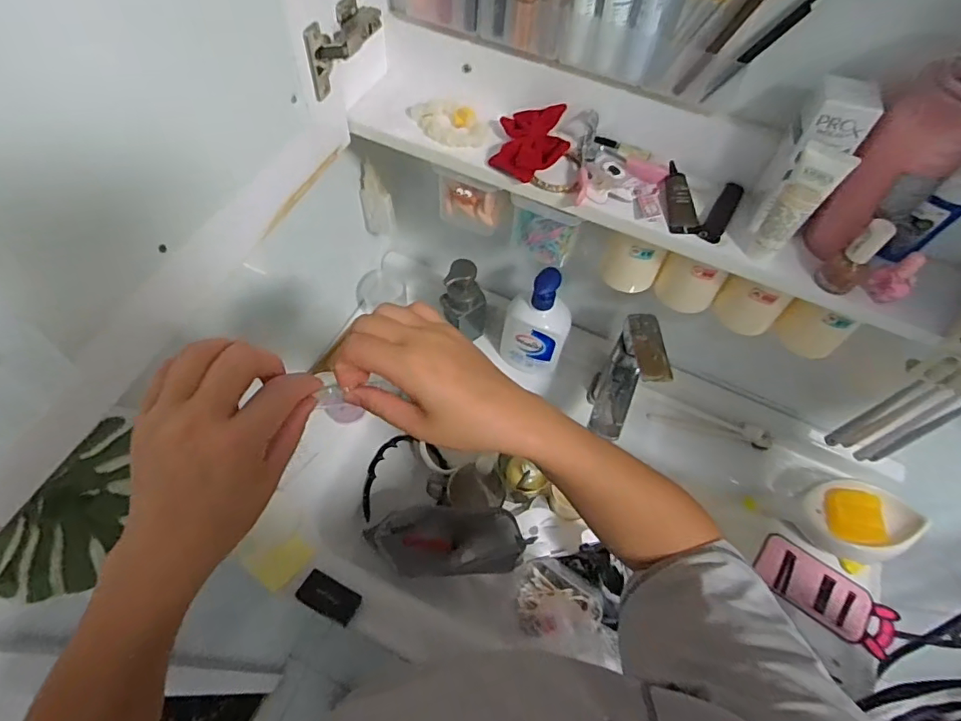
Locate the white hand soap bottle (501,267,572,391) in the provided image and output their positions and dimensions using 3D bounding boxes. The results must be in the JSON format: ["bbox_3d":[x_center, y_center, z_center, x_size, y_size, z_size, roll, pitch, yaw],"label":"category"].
[{"bbox_3d":[0.073,-0.037,0.720,0.084,0.201,0.051,18,59,6],"label":"white hand soap bottle"}]

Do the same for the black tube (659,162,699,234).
[{"bbox_3d":[0.180,-0.151,0.487,0.030,0.012,0.074,-2,72,-6],"label":"black tube"}]

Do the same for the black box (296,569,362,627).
[{"bbox_3d":[-0.173,0.272,0.610,0.069,0.013,0.036,30,76,5],"label":"black box"}]

